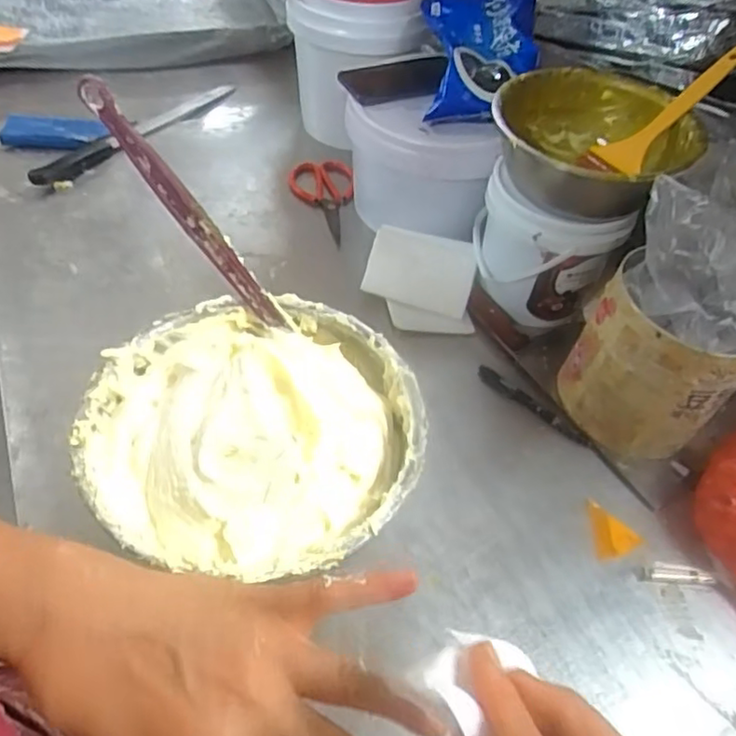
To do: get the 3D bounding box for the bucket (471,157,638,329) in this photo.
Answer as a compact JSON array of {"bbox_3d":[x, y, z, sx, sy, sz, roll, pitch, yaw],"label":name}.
[{"bbox_3d":[0.197,-0.149,0.734,0.136,0.152,0.143,3,50,-4],"label":"bucket"}]

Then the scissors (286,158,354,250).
[{"bbox_3d":[-0.062,-0.236,0.889,0.091,0.016,0.183,-3,50,-7],"label":"scissors"}]

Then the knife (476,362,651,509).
[{"bbox_3d":[0.204,0.065,0.665,0.016,0.014,0.220,-34,61,-29],"label":"knife"}]

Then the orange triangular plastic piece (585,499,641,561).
[{"bbox_3d":[0.231,0.153,0.593,0.043,0.004,0.056,5,50,-2],"label":"orange triangular plastic piece"}]

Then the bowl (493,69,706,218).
[{"bbox_3d":[0.222,-0.234,0.657,0.179,0.076,0.193,2,50,-3],"label":"bowl"}]

